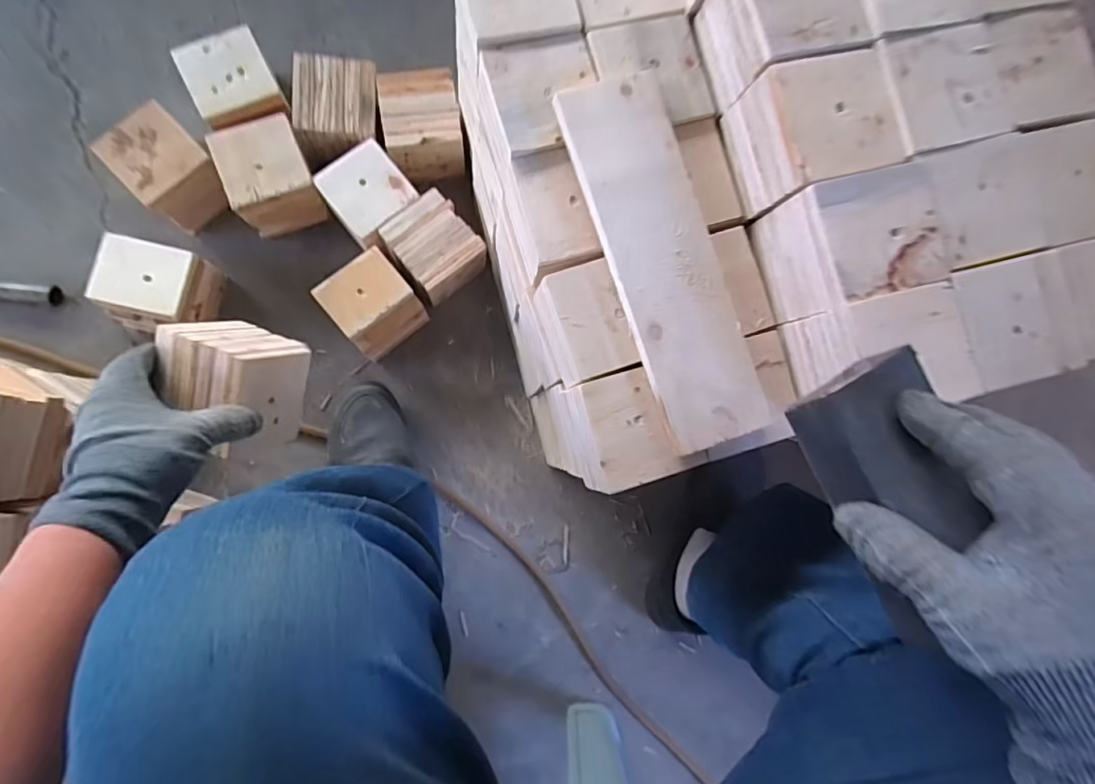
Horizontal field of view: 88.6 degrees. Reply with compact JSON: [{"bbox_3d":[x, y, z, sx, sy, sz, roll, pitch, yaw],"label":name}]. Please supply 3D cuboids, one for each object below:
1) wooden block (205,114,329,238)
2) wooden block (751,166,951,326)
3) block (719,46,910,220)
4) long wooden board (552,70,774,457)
[{"bbox_3d":[-0.330,-0.258,0.682,0.095,0.094,0.102,-18,89,-8],"label":"wooden block"},{"bbox_3d":[0.238,-0.114,0.447,0.098,0.085,0.092,-13,88,-5],"label":"wooden block"},{"bbox_3d":[0.210,-0.204,0.446,0.093,0.079,0.092,-16,88,-5],"label":"block"},{"bbox_3d":[0.095,-0.106,0.456,0.085,0.017,0.302,-19,88,-5],"label":"long wooden board"}]

